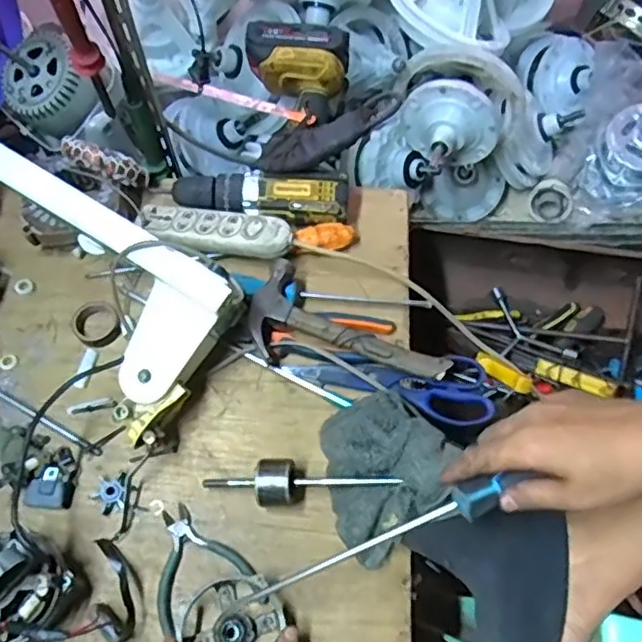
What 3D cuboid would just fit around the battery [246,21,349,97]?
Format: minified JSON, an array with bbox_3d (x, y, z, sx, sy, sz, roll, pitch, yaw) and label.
[{"bbox_3d":[-0.028,-0.292,0.705,0.115,0.063,0.062,5,62,3],"label":"battery"}]

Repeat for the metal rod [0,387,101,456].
[{"bbox_3d":[-0.291,0.088,0.616,0.176,0.012,0.009,26,65,13],"label":"metal rod"}]

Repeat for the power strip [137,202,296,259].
[{"bbox_3d":[-0.114,-0.098,0.658,0.166,0.024,0.051,12,63,6],"label":"power strip"}]

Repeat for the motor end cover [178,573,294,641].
[{"bbox_3d":[-0.068,0.253,0.513,0.078,0.022,0.079,-36,68,-17],"label":"motor end cover"}]

